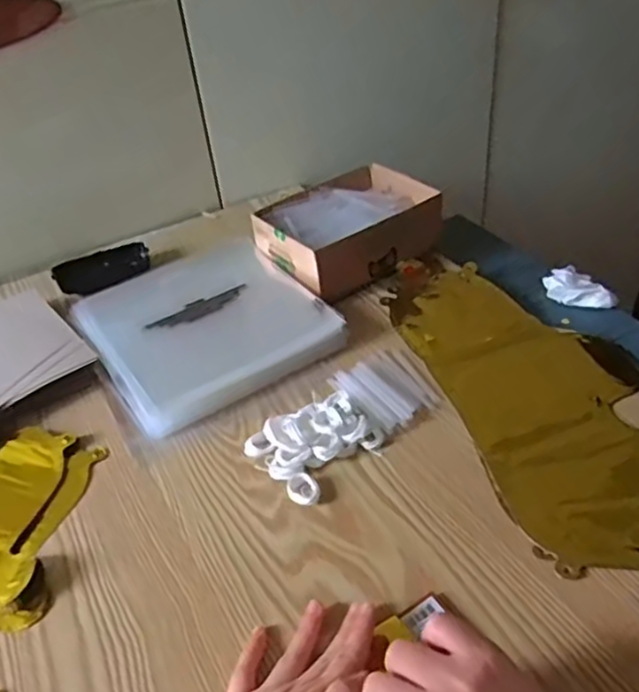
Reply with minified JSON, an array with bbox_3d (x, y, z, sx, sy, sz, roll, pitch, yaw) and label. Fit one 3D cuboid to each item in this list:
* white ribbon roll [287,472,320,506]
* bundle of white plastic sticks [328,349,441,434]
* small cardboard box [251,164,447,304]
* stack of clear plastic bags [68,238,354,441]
[{"bbox_3d":[-0.013,0.112,0.516,0.023,0.010,0.027,-13,39,-8],"label":"white ribbon roll"},{"bbox_3d":[0.063,0.036,0.601,0.079,0.013,0.089,-25,42,-21],"label":"bundle of white plastic sticks"},{"bbox_3d":[0.035,-0.131,0.758,0.194,0.069,0.146,-29,44,-26],"label":"small cardboard box"},{"bbox_3d":[-0.124,-0.026,0.687,0.212,0.031,0.233,-26,43,-23],"label":"stack of clear plastic bags"}]

